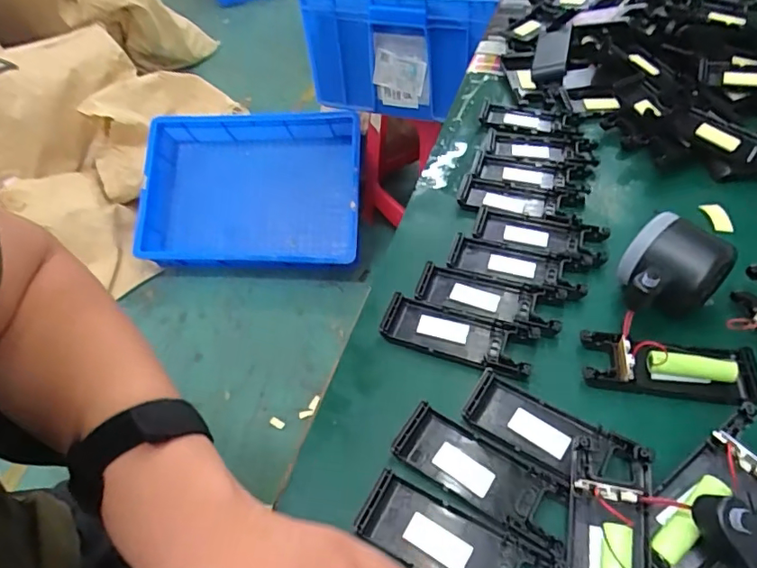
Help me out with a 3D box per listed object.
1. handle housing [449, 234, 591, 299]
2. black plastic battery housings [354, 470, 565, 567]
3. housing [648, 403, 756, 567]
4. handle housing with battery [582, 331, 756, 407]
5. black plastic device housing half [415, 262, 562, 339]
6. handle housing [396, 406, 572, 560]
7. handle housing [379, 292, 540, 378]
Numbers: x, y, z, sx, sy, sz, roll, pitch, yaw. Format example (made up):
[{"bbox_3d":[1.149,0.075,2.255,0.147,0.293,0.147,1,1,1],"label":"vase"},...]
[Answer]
[{"bbox_3d":[0.108,-0.014,0.404,0.103,0.010,0.041,12,51,15],"label":"handle housing"},{"bbox_3d":[0.040,0.137,0.273,0.101,0.007,0.037,21,54,22],"label":"black plastic battery housings"},{"bbox_3d":[0.171,0.110,0.265,0.102,0.023,0.040,-42,60,-13],"label":"housing"},{"bbox_3d":[0.186,0.051,0.335,0.101,0.028,0.039,5,50,9],"label":"handle housing with battery"},{"bbox_3d":[0.080,0.011,0.380,0.102,0.011,0.041,18,53,19],"label":"black plastic device housing half"},{"bbox_3d":[0.059,0.109,0.299,0.100,0.014,0.038,26,56,25],"label":"handle housing"},{"bbox_3d":[0.054,0.035,0.361,0.103,0.009,0.039,13,51,16],"label":"handle housing"}]

